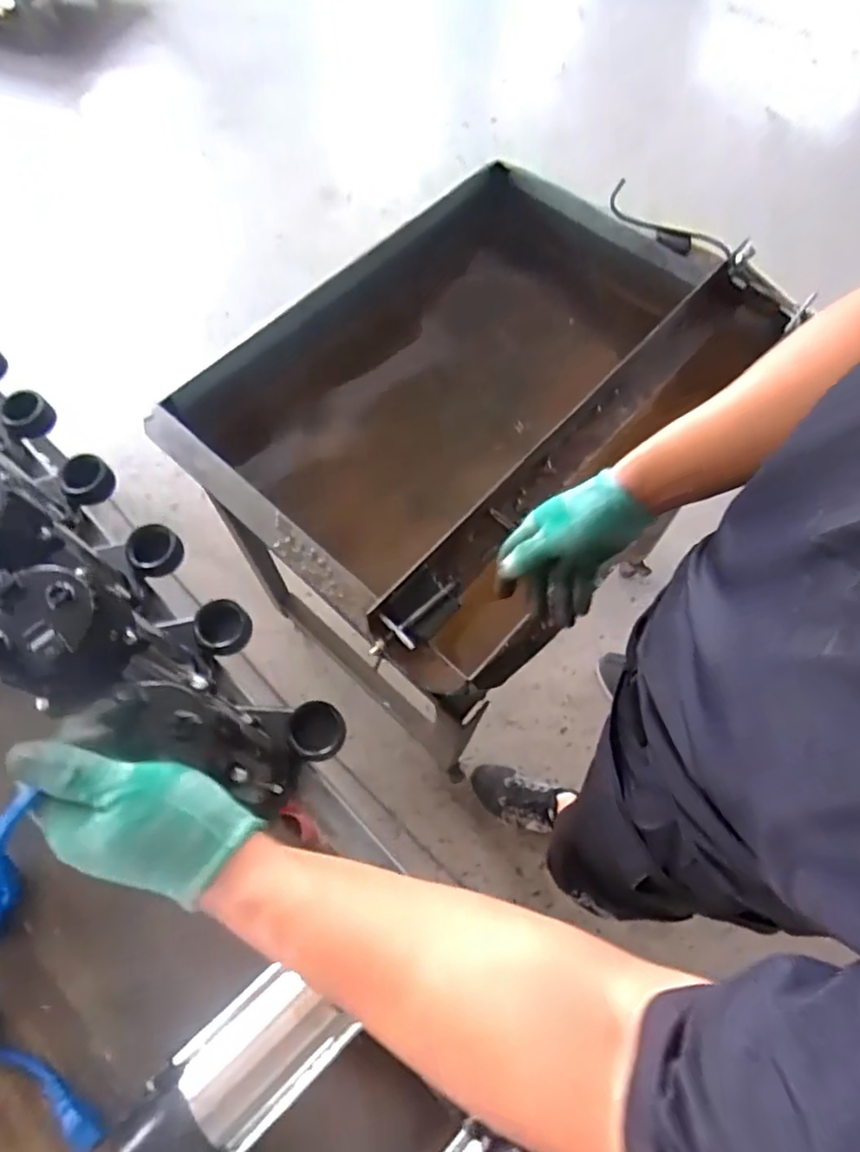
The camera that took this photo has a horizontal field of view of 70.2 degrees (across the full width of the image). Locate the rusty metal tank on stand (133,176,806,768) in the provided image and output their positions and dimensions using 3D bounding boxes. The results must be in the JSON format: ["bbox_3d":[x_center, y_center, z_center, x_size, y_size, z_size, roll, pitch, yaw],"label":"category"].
[{"bbox_3d":[0.082,-0.241,0.974,0.592,0.344,0.783,42,73,17],"label":"rusty metal tank on stand"}]

